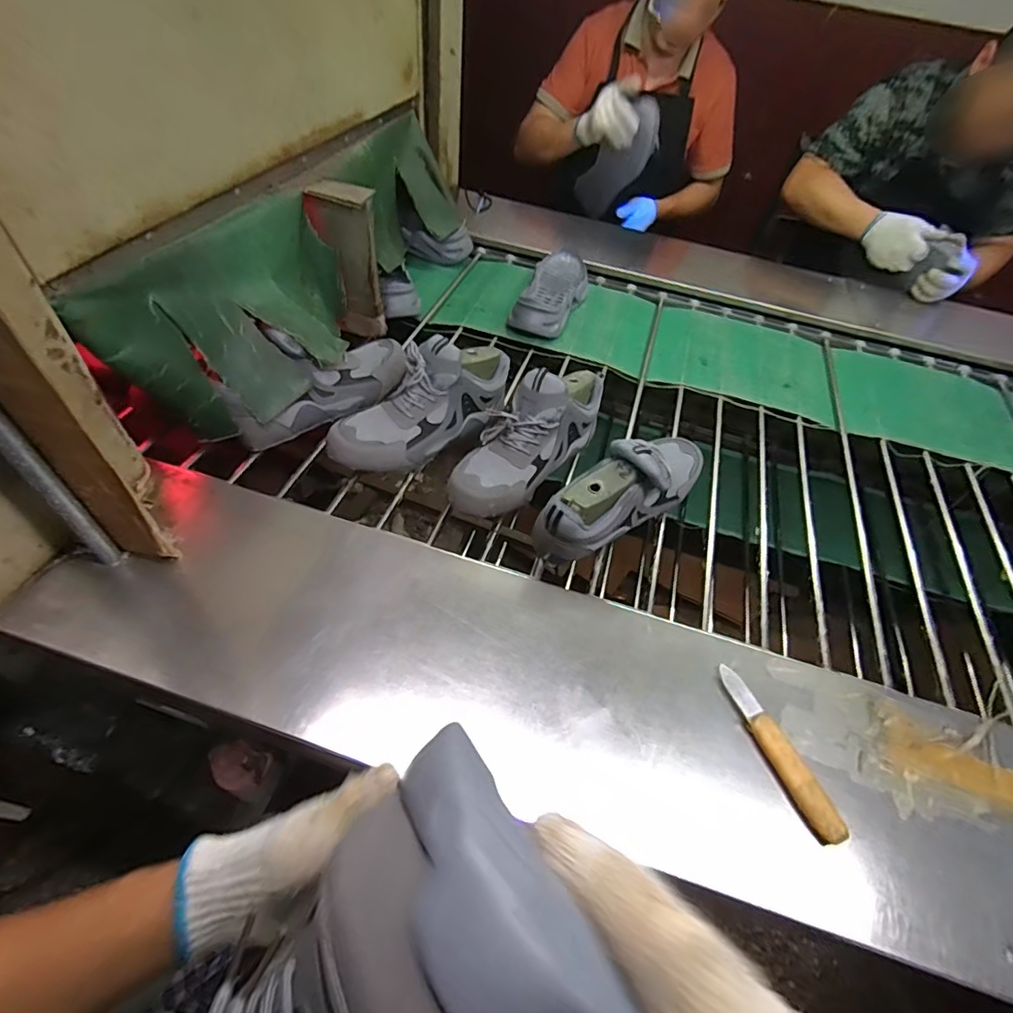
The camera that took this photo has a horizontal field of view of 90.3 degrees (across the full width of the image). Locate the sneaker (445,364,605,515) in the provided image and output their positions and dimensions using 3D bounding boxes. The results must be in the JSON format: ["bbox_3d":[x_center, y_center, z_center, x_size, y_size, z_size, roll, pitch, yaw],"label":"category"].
[{"bbox_3d":[0.034,-0.094,0.673,0.093,0.113,0.272,39,72,21],"label":"sneaker"}]

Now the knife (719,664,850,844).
[{"bbox_3d":[0.258,0.229,0.482,0.028,0.018,0.161,-14,55,-17],"label":"knife"}]

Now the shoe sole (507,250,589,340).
[{"bbox_3d":[0.093,-0.426,1.014,0.115,0.068,0.310,17,52,7],"label":"shoe sole"}]

